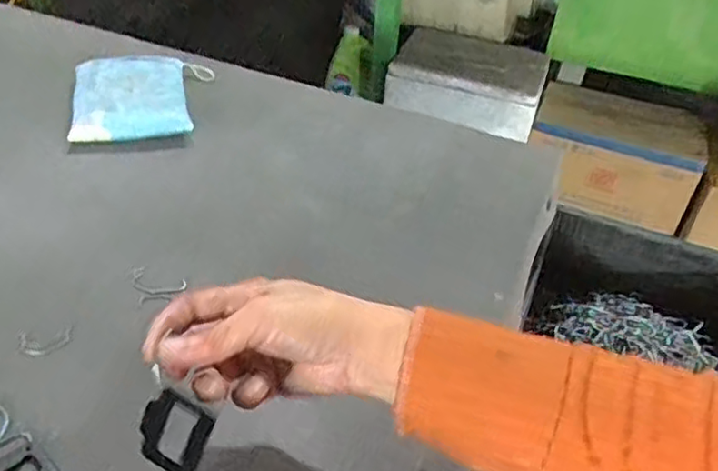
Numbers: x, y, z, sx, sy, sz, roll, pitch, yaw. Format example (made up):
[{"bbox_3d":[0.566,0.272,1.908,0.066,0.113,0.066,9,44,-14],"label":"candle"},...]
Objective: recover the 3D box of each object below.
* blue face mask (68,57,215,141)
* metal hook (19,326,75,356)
[{"bbox_3d":[-0.231,-0.154,0.705,0.143,0.017,0.161,-7,40,-15],"label":"blue face mask"},{"bbox_3d":[-0.215,0.073,0.450,0.033,0.004,0.022,-7,40,-15],"label":"metal hook"}]

